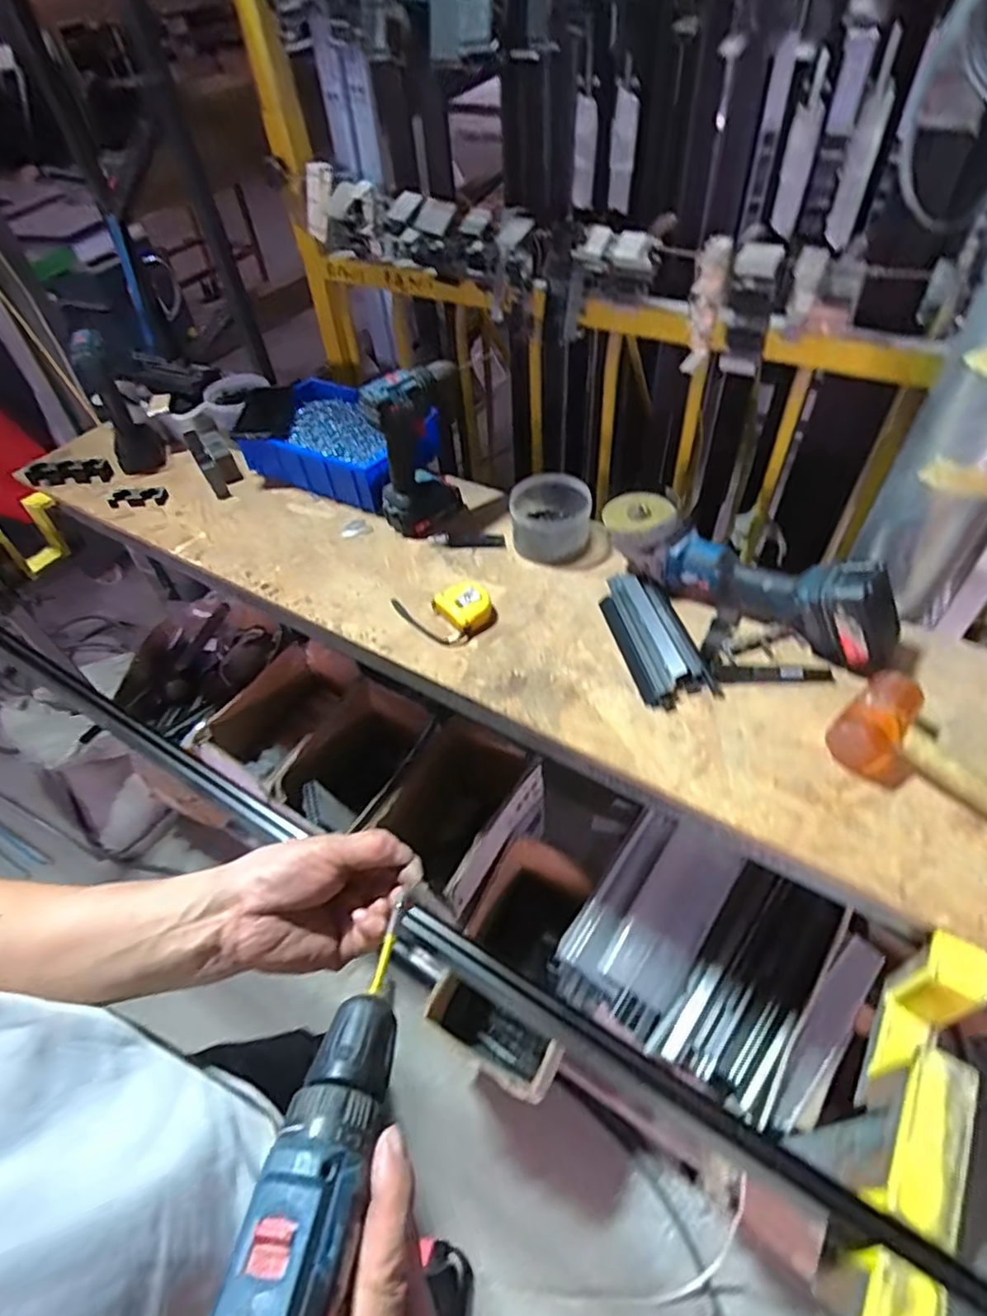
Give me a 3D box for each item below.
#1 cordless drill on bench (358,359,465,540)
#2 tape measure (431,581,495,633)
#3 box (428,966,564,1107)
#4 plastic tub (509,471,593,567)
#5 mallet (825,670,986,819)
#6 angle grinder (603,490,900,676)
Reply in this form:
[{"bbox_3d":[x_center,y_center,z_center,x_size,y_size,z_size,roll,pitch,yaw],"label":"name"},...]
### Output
[{"bbox_3d":[-0.098,-0.287,0.898,0.141,0.224,0.085,-26,53,-17],"label":"cordless drill on bench"},{"bbox_3d":[-0.037,-0.068,0.834,0.067,0.034,0.076,-25,53,-16],"label":"tape measure"},{"bbox_3d":[-0.002,0.630,1.052,0.197,0.213,0.103,26,56,23],"label":"box"},{"bbox_3d":[0.080,-0.200,0.902,0.106,0.080,0.101,-2,50,2],"label":"plastic tub"},{"bbox_3d":[0.483,0.129,0.614,0.110,0.061,0.282,-37,57,-24],"label":"mallet"},{"bbox_3d":[0.299,-0.097,0.780,0.372,0.110,0.096,30,58,25],"label":"angle grinder"}]

